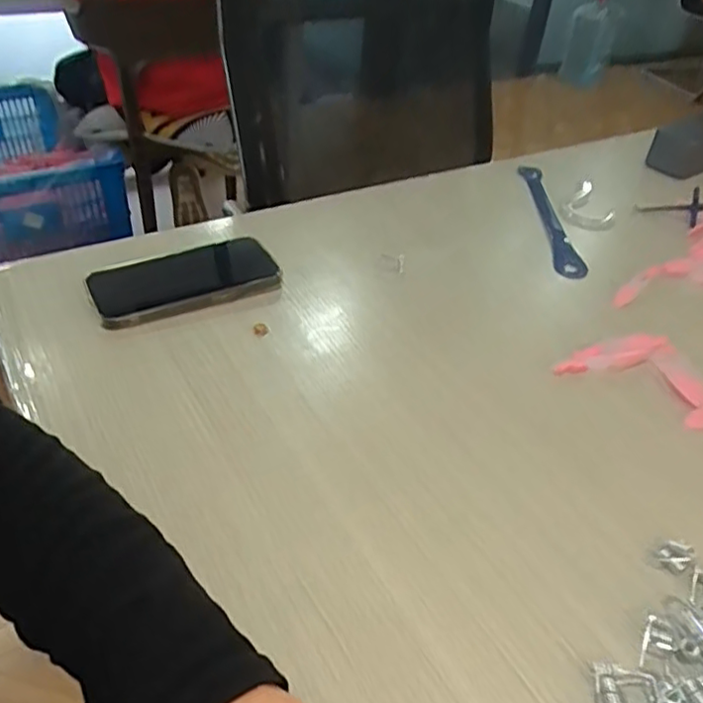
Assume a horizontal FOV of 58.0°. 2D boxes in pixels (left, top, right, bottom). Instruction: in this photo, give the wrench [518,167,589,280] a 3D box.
[{"bbox_3d":[0.196,-0.134,0.623,0.033,0.010,0.212,1,41,0],"label":"wrench"}]

